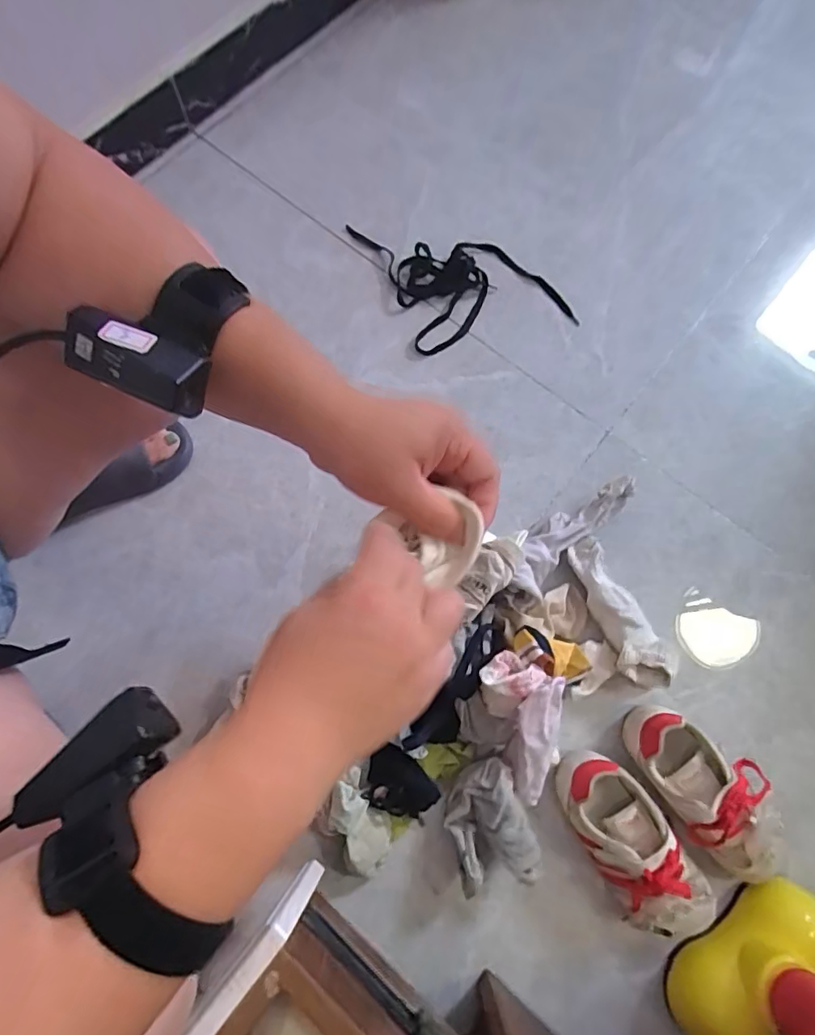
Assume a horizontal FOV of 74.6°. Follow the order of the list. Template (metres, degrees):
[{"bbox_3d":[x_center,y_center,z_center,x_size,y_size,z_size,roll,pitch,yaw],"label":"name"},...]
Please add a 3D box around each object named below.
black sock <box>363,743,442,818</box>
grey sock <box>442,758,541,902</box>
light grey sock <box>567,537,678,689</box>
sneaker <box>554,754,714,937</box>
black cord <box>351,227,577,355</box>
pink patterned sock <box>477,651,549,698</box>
[{"bbox_3d":[-0.007,0.299,0.601,0.081,0.030,0.063,25,76,6],"label":"black sock"},{"bbox_3d":[0.085,0.330,0.578,0.084,0.059,0.123,-16,75,-7],"label":"grey sock"},{"bbox_3d":[0.254,0.112,0.644,0.060,0.057,0.188,-17,76,-4],"label":"light grey sock"},{"bbox_3d":[0.241,0.351,0.569,0.089,0.074,0.200,-28,76,-9],"label":"sneaker"},{"bbox_3d":[0.081,-0.373,0.810,0.232,0.017,0.278,-27,77,-7],"label":"black cord"},{"bbox_3d":[0.109,0.164,0.551,0.058,0.031,0.042,30,75,7],"label":"pink patterned sock"}]

